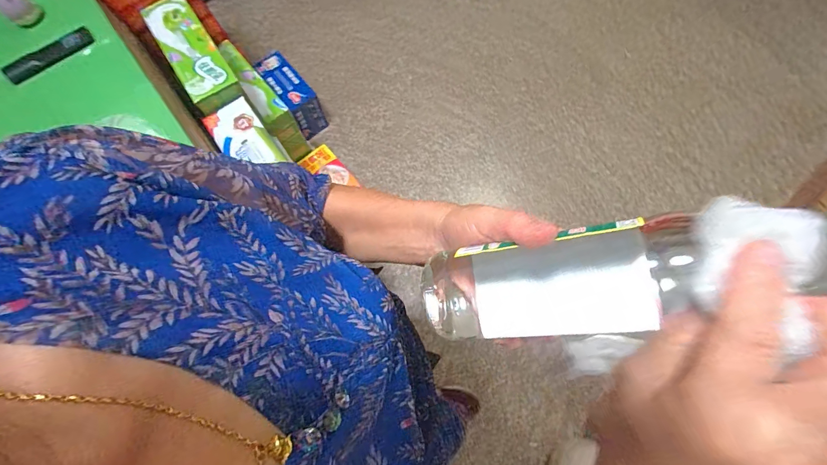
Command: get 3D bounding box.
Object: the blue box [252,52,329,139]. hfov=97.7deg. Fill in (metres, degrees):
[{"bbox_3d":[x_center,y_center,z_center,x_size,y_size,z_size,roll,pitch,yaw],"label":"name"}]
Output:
[{"bbox_3d":[-0.479,-0.552,1.475,0.121,0.228,0.276,-37,76,-9],"label":"blue box"}]

